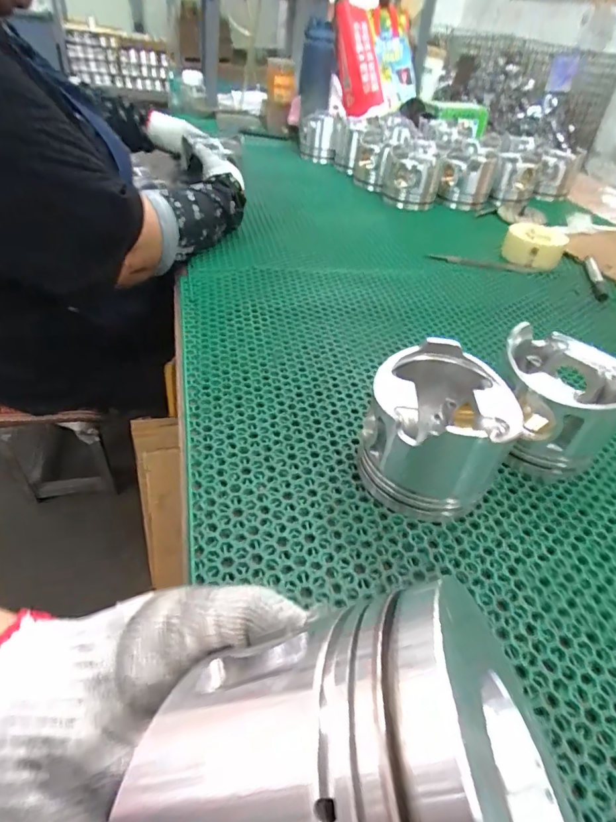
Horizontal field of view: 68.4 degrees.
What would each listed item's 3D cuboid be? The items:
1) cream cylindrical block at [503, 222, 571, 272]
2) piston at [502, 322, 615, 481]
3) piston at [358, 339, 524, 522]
[{"bbox_3d":[0.394,-0.288,0.792,0.096,0.040,0.107,22,44,16],"label":"cream cylindrical block"},{"bbox_3d":[0.223,-0.007,0.420,0.100,0.099,0.106,3,43,-3],"label":"piston"},{"bbox_3d":[0.101,0.020,0.371,0.107,0.096,0.112,12,42,5],"label":"piston"}]

